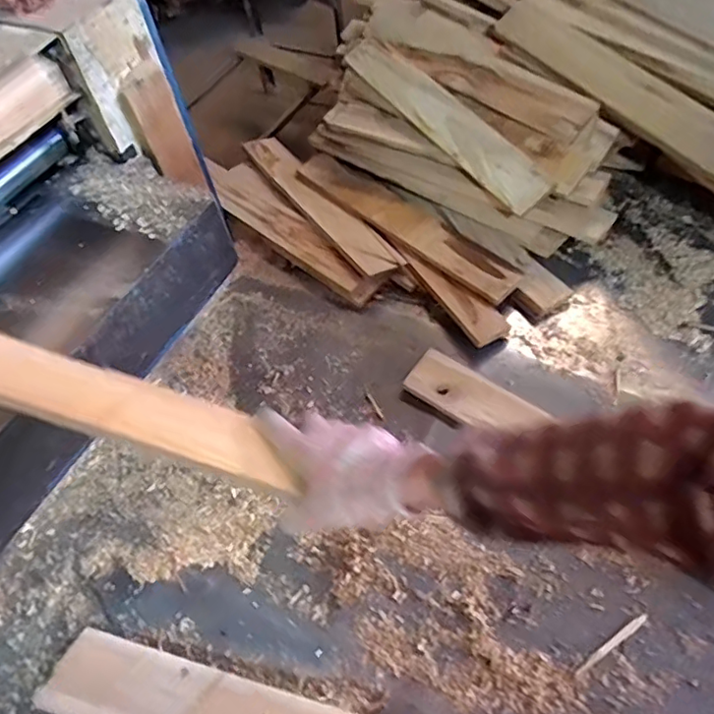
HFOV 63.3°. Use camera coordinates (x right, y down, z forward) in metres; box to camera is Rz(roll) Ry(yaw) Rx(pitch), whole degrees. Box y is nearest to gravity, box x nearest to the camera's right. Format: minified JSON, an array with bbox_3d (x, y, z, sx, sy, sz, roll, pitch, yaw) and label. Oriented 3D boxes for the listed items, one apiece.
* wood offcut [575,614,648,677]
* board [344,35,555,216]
[{"bbox_3d":[0.284,0.319,0.644,0.105,0.004,0.009,-29,58,-14],"label":"wood offcut"},{"bbox_3d":[0.141,-0.417,0.996,0.076,0.024,0.467,-47,68,18],"label":"board"}]

